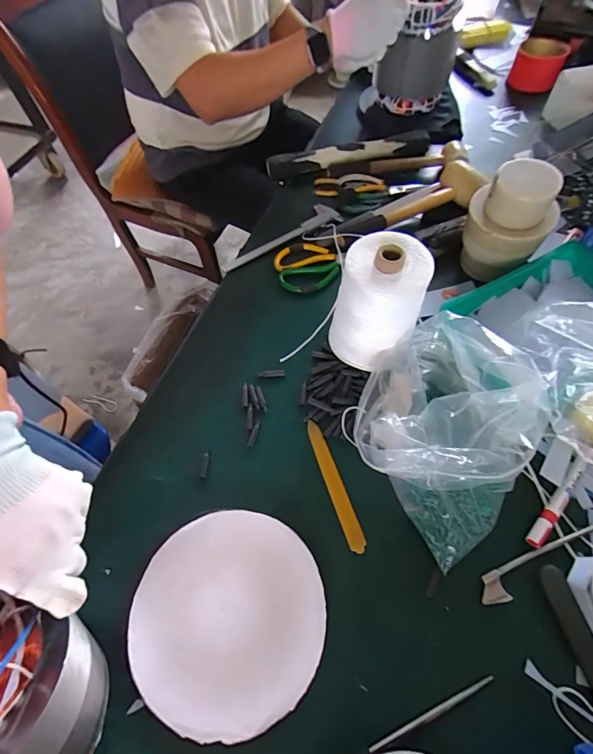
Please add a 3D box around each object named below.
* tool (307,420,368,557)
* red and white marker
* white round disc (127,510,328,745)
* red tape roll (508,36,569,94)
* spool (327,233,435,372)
[{"bbox_3d":[0.046,0.129,0.470,0.020,0.007,0.163,-18,61,-6],"label":"tool"},{"bbox_3d":[0.292,0.141,0.428,0.017,0.022,0.114,37,70,21],"label":"red and white marker"},{"bbox_3d":[-0.069,0.245,0.398,0.188,0.023,0.191,-2,61,3],"label":"white round disc"},{"bbox_3d":[0.493,-0.643,0.788,0.093,0.069,0.071,19,64,14],"label":"red tape roll"},{"bbox_3d":[0.097,-0.088,0.488,0.111,0.164,0.093,20,64,14],"label":"spool"}]

